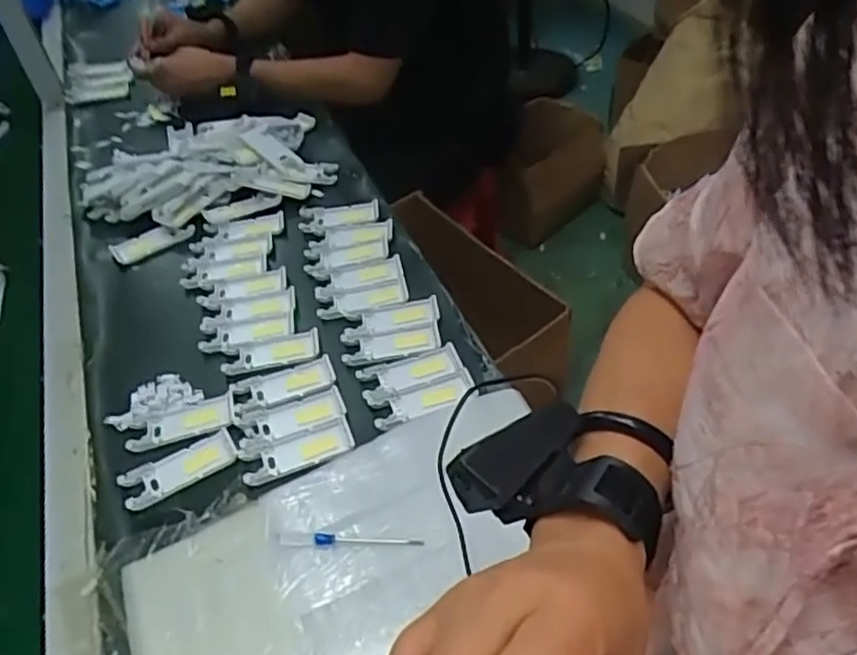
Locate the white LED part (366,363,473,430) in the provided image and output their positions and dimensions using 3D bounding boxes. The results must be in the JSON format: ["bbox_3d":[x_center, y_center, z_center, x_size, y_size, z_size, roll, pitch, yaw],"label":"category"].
[{"bbox_3d":[-0.005,0.071,0.687,0.106,0.008,0.042,-17,46,-9],"label":"white LED part"}]

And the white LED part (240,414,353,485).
[{"bbox_3d":[-0.124,0.119,0.658,0.106,0.005,0.041,-19,46,-11],"label":"white LED part"}]

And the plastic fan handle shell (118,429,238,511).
[{"bbox_3d":[-0.235,0.132,0.650,0.103,0.008,0.043,-24,47,-16],"label":"plastic fan handle shell"}]

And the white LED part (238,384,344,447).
[{"bbox_3d":[-0.136,0.089,0.690,0.102,0.008,0.042,-19,46,-11],"label":"white LED part"}]

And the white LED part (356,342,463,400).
[{"bbox_3d":[-0.020,0.044,0.715,0.104,0.009,0.044,-18,46,-10],"label":"white LED part"}]

